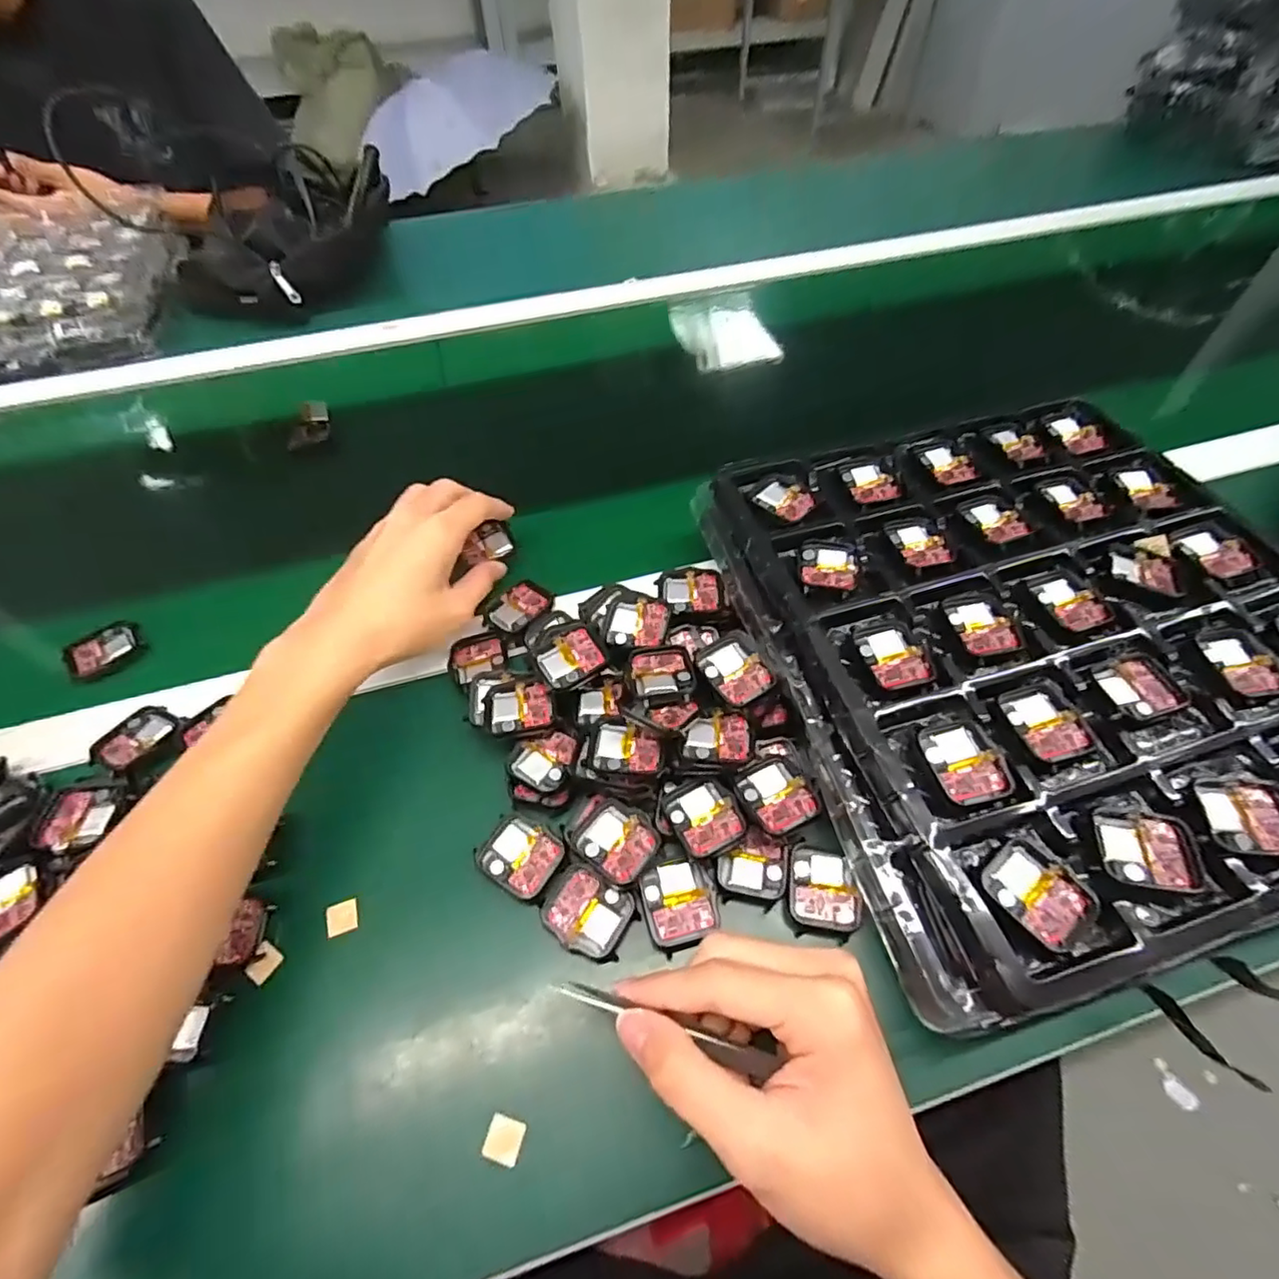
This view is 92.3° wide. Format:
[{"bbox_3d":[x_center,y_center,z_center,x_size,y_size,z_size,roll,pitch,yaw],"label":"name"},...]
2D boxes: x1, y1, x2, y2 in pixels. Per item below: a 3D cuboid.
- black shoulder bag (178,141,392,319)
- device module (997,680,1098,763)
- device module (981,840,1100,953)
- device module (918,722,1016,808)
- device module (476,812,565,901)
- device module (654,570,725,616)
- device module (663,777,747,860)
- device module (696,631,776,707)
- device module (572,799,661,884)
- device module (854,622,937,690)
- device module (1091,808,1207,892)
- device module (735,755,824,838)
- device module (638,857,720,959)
[{"bbox_3d":[-0.411,-0.466,0.721,0.169,0.104,0.214,21,58,15],"label":"black shoulder bag"},{"bbox_3d":[0.212,0.043,0.324,0.036,0.009,0.044,-13,55,-8],"label":"device module"},{"bbox_3d":[0.178,0.113,0.274,0.034,0.007,0.041,-34,60,-21],"label":"device module"},{"bbox_3d":[0.163,0.062,0.309,0.034,0.007,0.043,-12,55,-7],"label":"device module"},{"bbox_3d":[-0.066,0.118,0.338,0.041,0.006,0.037,24,59,18],"label":"device module"},{"bbox_3d":[0.035,-0.032,0.412,0.042,0.010,0.034,-6,55,-3],"label":"device module"},{"bbox_3d":[0.036,0.097,0.339,0.036,0.007,0.040,-25,58,-15],"label":"device module"},{"bbox_3d":[0.057,0.017,0.360,0.036,0.010,0.042,-20,57,-13],"label":"device module"},{"bbox_3d":[-0.012,0.108,0.334,0.042,0.007,0.037,34,62,23],"label":"device module"},{"bbox_3d":[0.142,0.008,0.343,0.034,0.007,0.043,-17,56,-10],"label":"device module"},{"bbox_3d":[0.234,0.096,0.284,0.041,0.005,0.035,6,55,5],"label":"device module"},{"bbox_3d":[0.075,0.085,0.338,0.036,0.008,0.042,-21,57,-13],"label":"device module"},{"bbox_3d":[0.021,0.137,0.322,0.037,0.009,0.042,-13,55,-8],"label":"device module"}]

